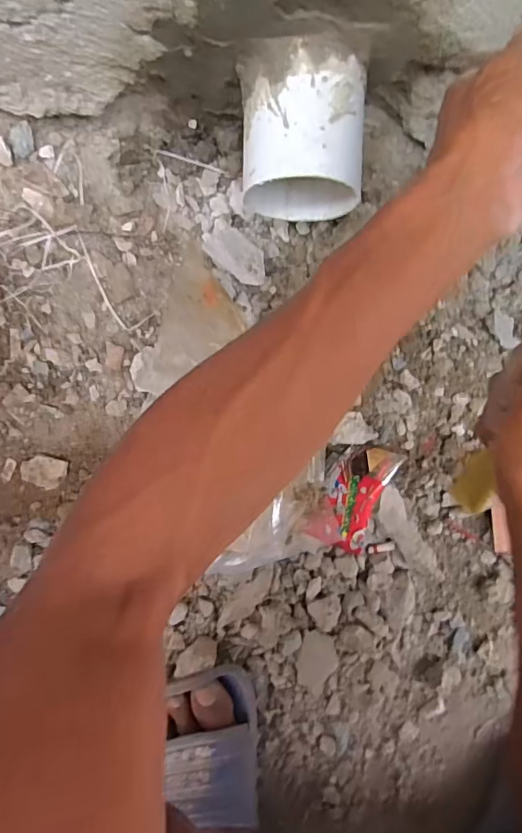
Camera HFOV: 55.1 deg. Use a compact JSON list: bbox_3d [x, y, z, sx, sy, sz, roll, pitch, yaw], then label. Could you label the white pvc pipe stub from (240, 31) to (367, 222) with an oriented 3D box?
[{"bbox_3d":[0.030,-0.206,0.377,0.088,0.093,0.098,-2,88,-6],"label":"white pvc pipe stub"}]

